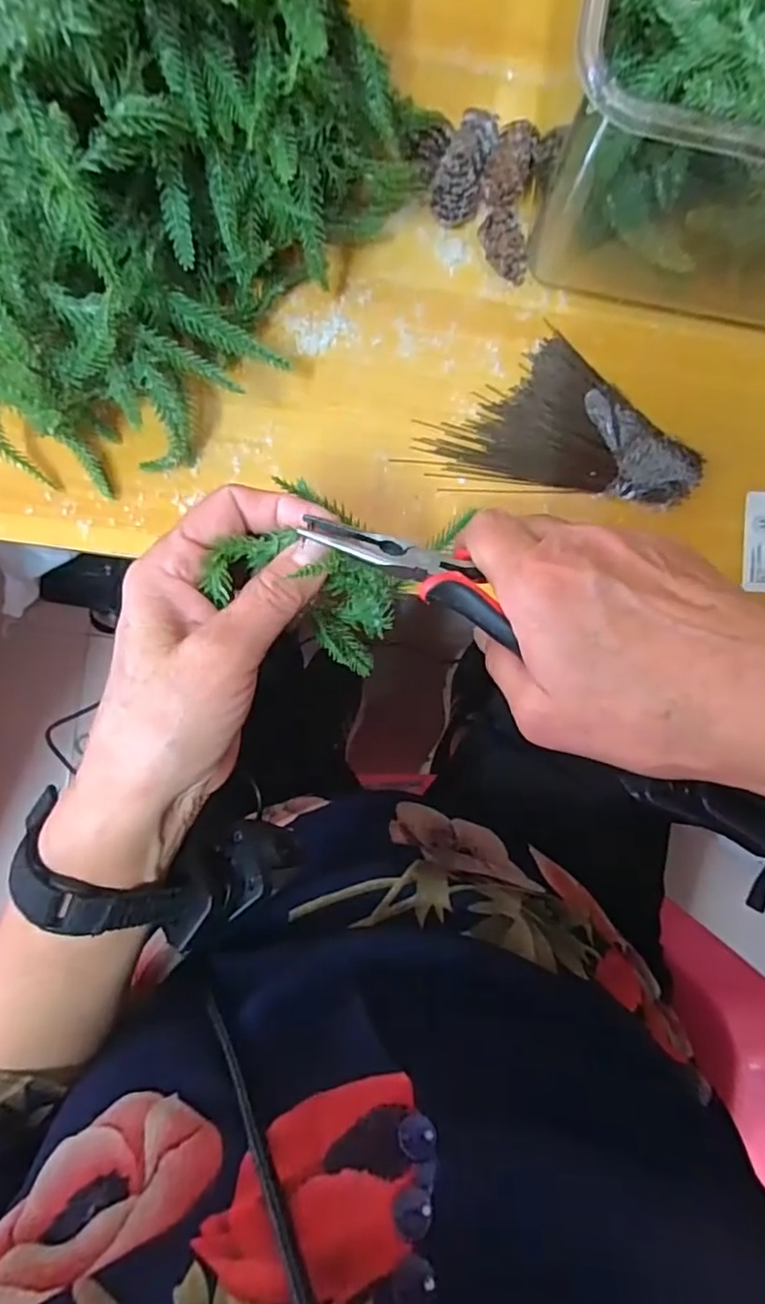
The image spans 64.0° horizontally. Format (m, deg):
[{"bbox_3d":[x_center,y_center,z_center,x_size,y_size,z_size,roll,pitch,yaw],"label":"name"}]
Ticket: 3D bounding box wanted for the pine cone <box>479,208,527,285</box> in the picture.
[{"bbox_3d":[0.066,-0.221,0.336,0.021,0.017,0.034,-26,93,-4],"label":"pine cone"}]

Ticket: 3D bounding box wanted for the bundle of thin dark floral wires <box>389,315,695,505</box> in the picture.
[{"bbox_3d":[0.100,-0.131,0.345,0.150,0.017,0.087,1,92,-5],"label":"bundle of thin dark floral wires"}]

